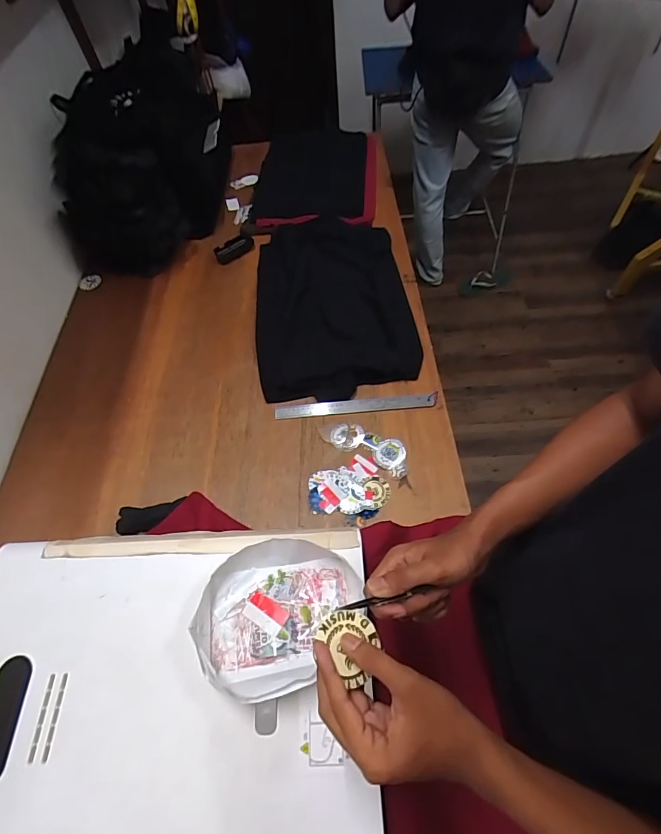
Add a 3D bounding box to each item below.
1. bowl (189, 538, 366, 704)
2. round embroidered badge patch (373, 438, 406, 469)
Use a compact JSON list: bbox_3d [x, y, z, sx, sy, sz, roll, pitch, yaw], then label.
[{"bbox_3d":[-0.059,0.227,0.496,0.192,0.045,0.164,-17,58,-8],"label":"bowl"},{"bbox_3d":[0.114,0.070,0.801,0.055,0.007,0.068,36,71,17],"label":"round embroidered badge patch"}]

